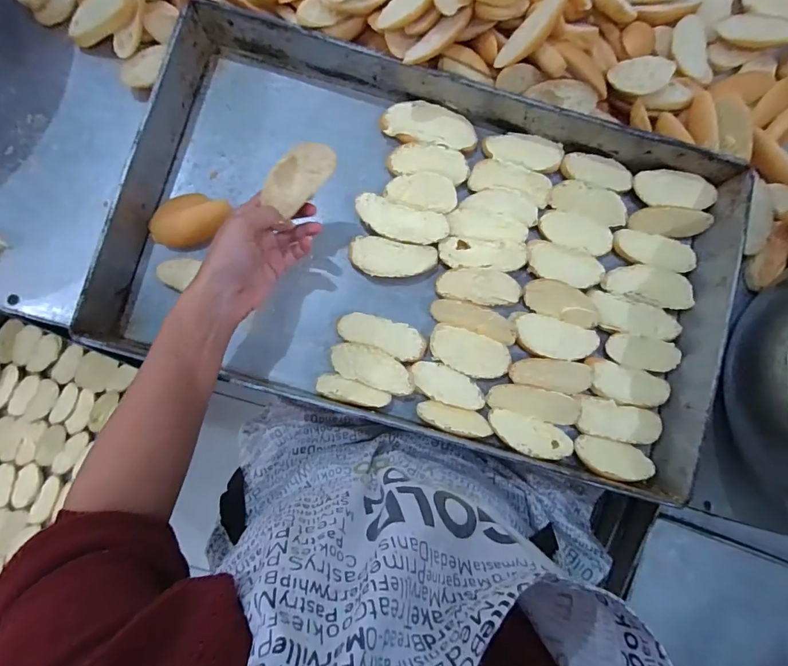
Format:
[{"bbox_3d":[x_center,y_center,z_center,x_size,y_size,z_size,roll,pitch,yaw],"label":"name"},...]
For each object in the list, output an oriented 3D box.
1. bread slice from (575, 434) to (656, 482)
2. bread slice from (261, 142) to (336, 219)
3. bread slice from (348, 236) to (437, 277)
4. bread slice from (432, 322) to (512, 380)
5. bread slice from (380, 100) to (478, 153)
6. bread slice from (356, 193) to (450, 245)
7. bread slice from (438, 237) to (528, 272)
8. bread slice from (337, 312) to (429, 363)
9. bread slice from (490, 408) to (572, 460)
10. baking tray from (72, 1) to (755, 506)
[{"bbox_3d":[0.232,0.134,0.448,0.081,0.011,0.042,13,56,-1],"label":"bread slice"},{"bbox_3d":[-0.088,-0.143,0.392,0.040,0.006,0.074,35,109,-29],"label":"bread slice"},{"bbox_3d":[-0.001,-0.080,0.474,0.094,0.017,0.041,8,84,0],"label":"bread slice"},{"bbox_3d":[0.082,0.022,0.463,0.088,0.011,0.043,21,84,1],"label":"bread slice"},{"bbox_3d":[0.040,-0.235,0.488,0.106,0.015,0.052,4,84,-1],"label":"bread slice"},{"bbox_3d":[0.008,-0.122,0.469,0.101,0.013,0.038,16,84,0],"label":"bread slice"},{"bbox_3d":[0.097,-0.086,0.468,0.094,0.007,0.033,5,84,-1],"label":"bread slice"},{"bbox_3d":[-0.012,0.003,0.467,0.095,0.018,0.035,20,84,1],"label":"bread slice"},{"bbox_3d":[0.144,0.108,0.448,0.090,0.013,0.036,19,84,1],"label":"bread slice"},{"bbox_3d":[0.037,-0.085,0.452,0.611,0.055,0.371,16,84,0],"label":"baking tray"}]

